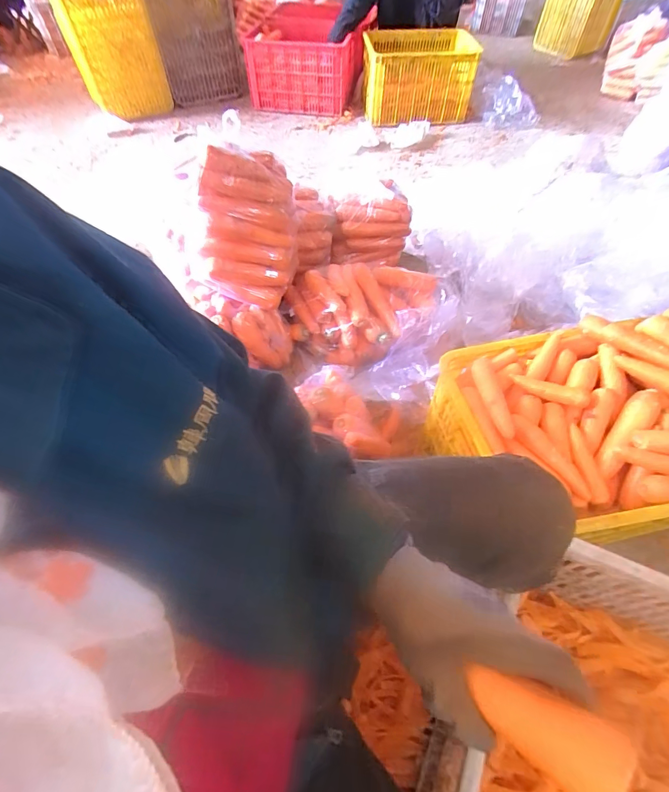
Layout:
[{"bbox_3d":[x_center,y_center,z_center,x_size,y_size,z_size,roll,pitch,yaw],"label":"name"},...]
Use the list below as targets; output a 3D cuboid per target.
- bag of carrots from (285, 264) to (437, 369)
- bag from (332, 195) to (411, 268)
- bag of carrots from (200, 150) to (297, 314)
[{"bbox_3d":[0.066,-0.221,1.084,0.408,0.173,0.218,5,55,3],"label":"bag of carrots"},{"bbox_3d":[0.107,-0.491,1.181,0.223,0.175,0.089,2,55,0],"label":"bag"},{"bbox_3d":[-0.197,-0.388,0.933,0.227,0.333,0.078,-2,20,-16],"label":"bag of carrots"}]

